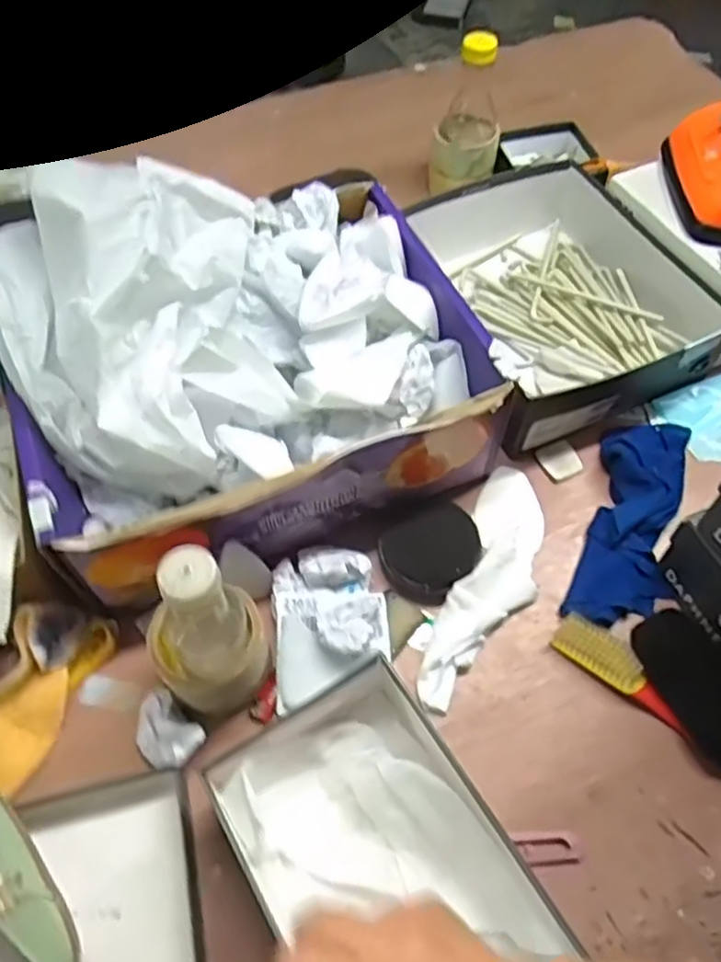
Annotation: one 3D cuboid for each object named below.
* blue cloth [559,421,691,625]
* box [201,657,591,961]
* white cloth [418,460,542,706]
[{"bbox_3d":[0.268,0.025,0.690,0.085,0.032,0.242,17,60,11],"label":"blue cloth"},{"bbox_3d":[0.036,0.299,0.494,0.167,0.074,0.316,-27,61,-16],"label":"box"},{"bbox_3d":[0.122,0.089,0.653,0.071,0.021,0.251,18,60,11],"label":"white cloth"}]

